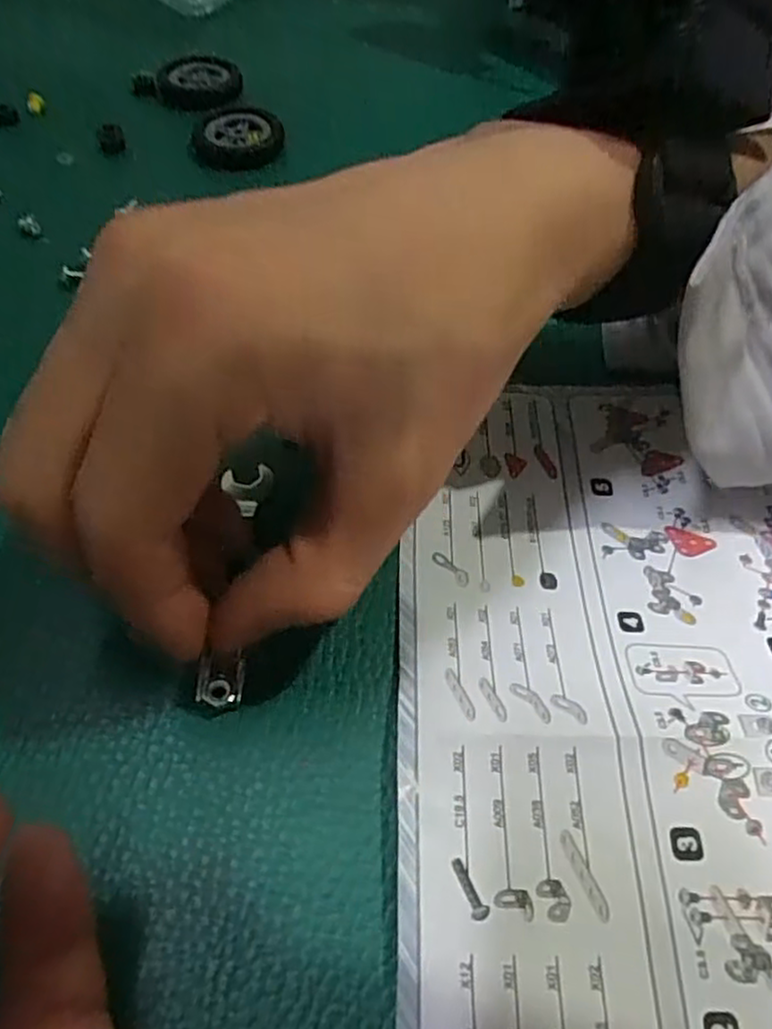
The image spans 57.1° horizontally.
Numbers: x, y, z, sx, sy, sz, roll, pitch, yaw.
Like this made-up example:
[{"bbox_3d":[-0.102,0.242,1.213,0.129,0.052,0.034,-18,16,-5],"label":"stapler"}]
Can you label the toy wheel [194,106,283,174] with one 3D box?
[{"bbox_3d":[-0.062,-0.159,0.302,0.033,0.016,0.033,7,56,1],"label":"toy wheel"}]

